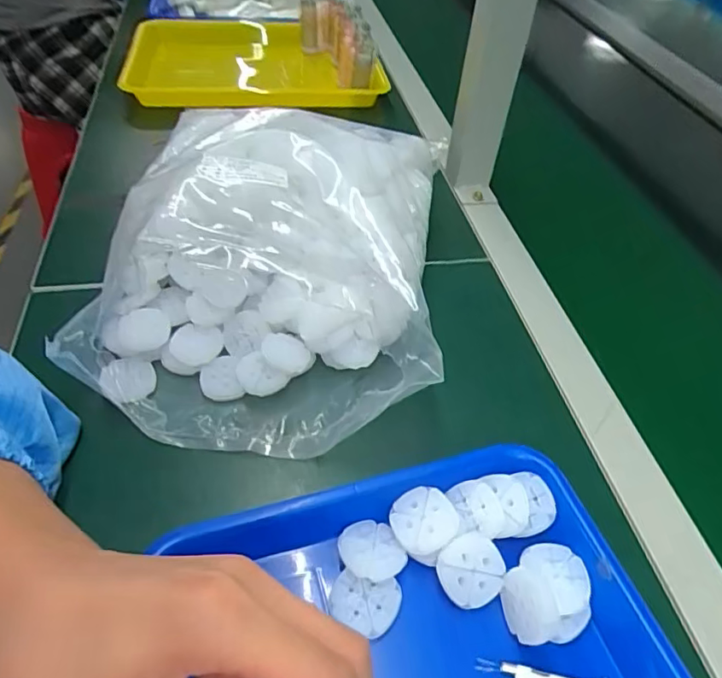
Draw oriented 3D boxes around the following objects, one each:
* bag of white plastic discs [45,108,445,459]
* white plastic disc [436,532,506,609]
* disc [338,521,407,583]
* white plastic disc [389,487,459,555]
[{"bbox_3d":[-0.065,-0.083,0.428,0.240,0.100,0.322,6,47,1],"label":"bag of white plastic discs"},{"bbox_3d":[0.059,0.123,0.293,0.037,0.004,0.034,3,70,-7],"label":"white plastic disc"},{"bbox_3d":[0.006,0.116,0.301,0.032,0.007,0.033,2,47,-2],"label":"disc"},{"bbox_3d":[0.034,0.100,0.304,0.035,0.007,0.035,-8,52,11],"label":"white plastic disc"}]

